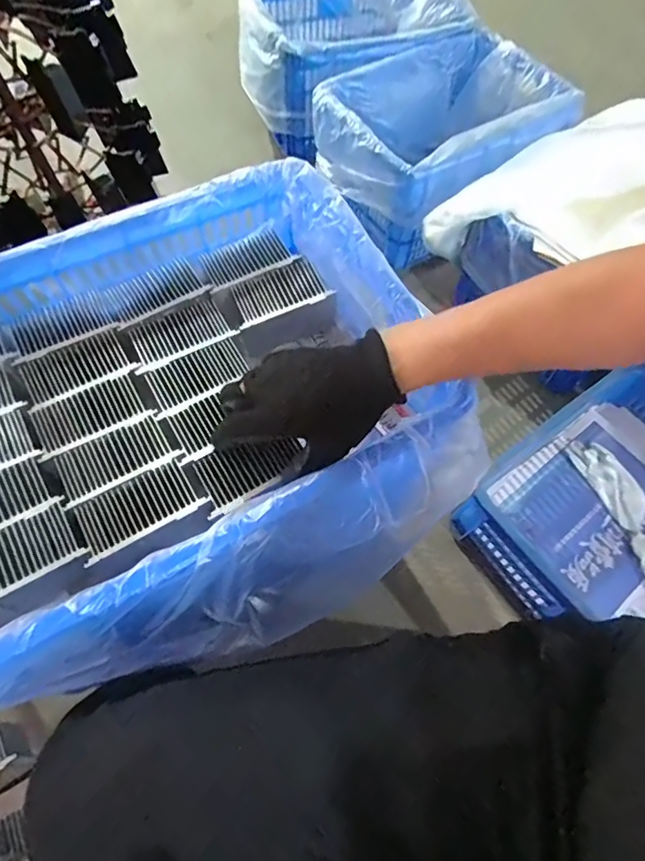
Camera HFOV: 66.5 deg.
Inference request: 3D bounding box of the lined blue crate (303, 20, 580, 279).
[{"bbox_3d":[0.283,-0.677,1.158,0.544,0.238,0.403,-32,69,-17],"label":"lined blue crate"}]

